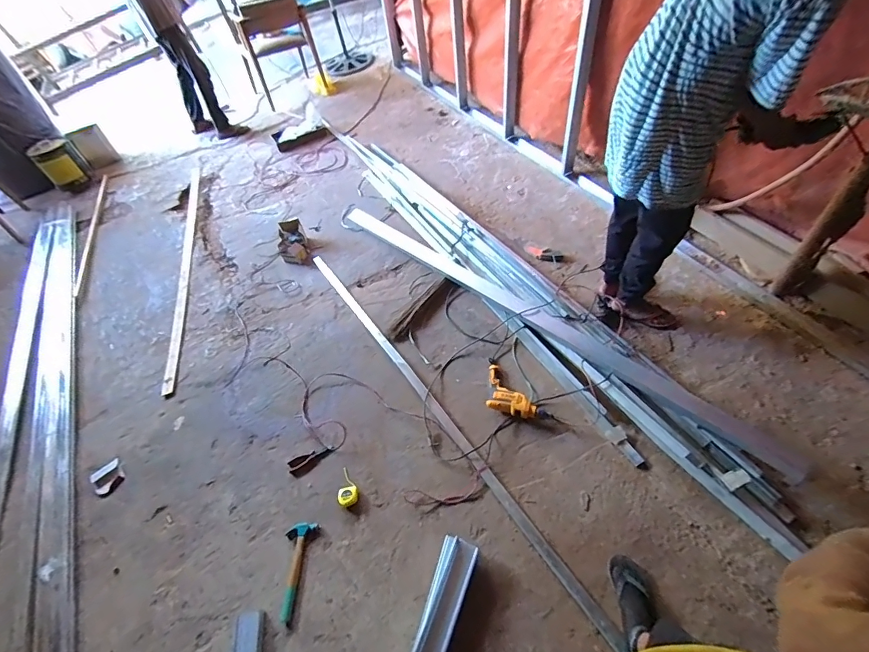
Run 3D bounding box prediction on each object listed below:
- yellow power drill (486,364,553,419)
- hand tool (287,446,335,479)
[{"bbox_3d":[0.286,0.277,1.628,0.158,0.062,0.316,-33,57,-18],"label":"yellow power drill"},{"bbox_3d":[-0.473,0.511,1.600,0.172,0.016,0.077,-29,56,-15],"label":"hand tool"}]

